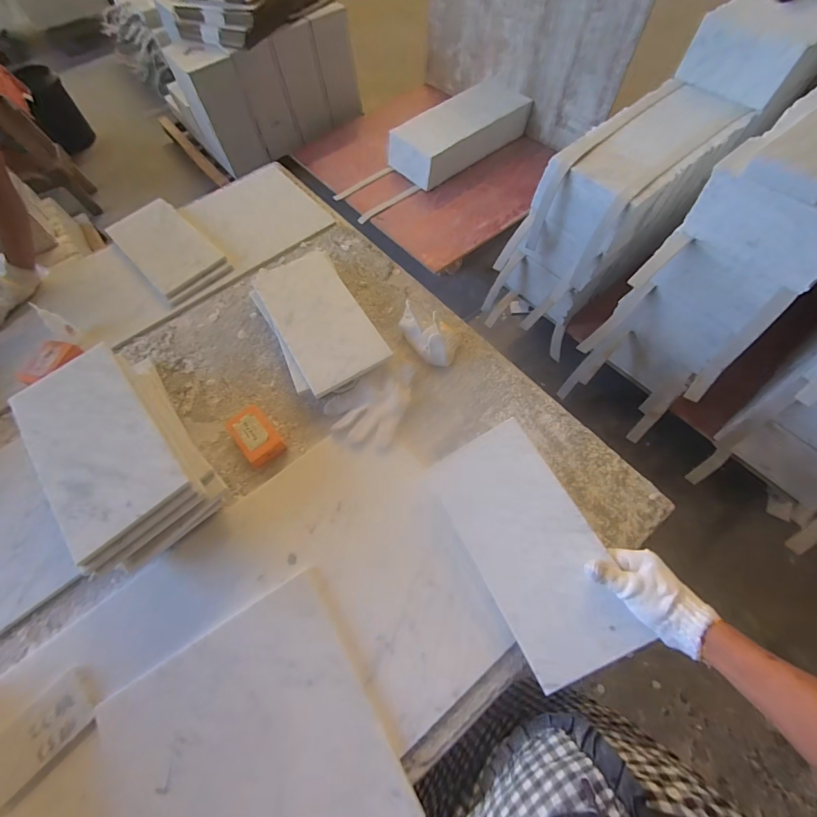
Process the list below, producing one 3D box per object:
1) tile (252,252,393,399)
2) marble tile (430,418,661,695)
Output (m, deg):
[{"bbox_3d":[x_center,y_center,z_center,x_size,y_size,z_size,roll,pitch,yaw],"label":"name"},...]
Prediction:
[{"bbox_3d":[-0.169,-0.173,0.711,0.150,0.013,0.308,-29,69,-13],"label":"tile"},{"bbox_3d":[0.159,0.175,0.509,0.152,0.019,0.303,-32,66,8],"label":"marble tile"}]

